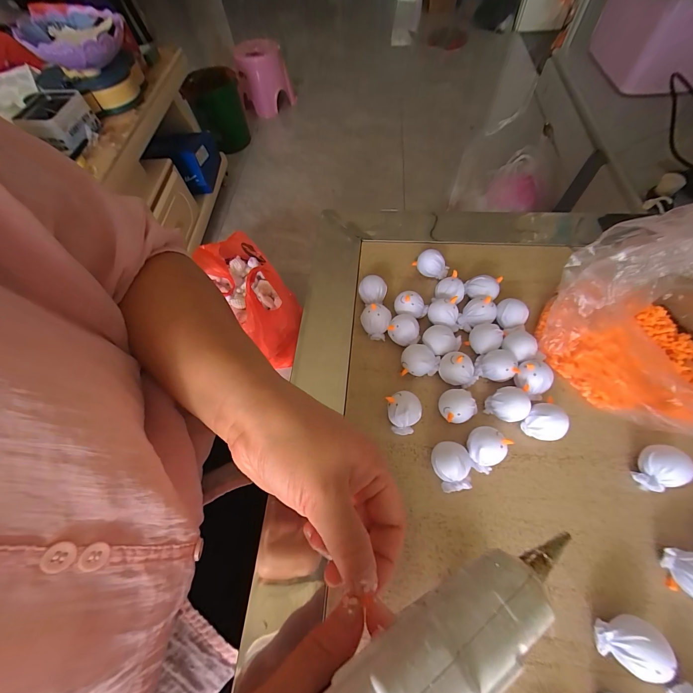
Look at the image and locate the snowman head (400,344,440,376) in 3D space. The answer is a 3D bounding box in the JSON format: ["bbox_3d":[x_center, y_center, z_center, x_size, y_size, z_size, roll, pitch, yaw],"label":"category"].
[{"bbox_3d":[0.061,0.013,0.250,0.031,0.025,0.022,1,63,5],"label":"snowman head"}]

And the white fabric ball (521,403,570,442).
[{"bbox_3d":[0.143,0.056,0.222,0.023,0.026,0.025,-2,63,3],"label":"white fabric ball"}]

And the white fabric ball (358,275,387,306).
[{"bbox_3d":[0.024,-0.049,0.285,0.024,0.023,0.026,-2,63,3],"label":"white fabric ball"}]

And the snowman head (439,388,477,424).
[{"bbox_3d":[0.082,0.047,0.233,0.024,0.023,0.024,-2,63,3],"label":"snowman head"}]

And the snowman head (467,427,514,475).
[{"bbox_3d":[0.098,0.073,0.217,0.026,0.025,0.026,-35,66,-13],"label":"snowman head"}]

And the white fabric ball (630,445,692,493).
[{"bbox_3d":[0.210,0.081,0.205,0.023,0.027,0.026,-12,63,-2],"label":"white fabric ball"}]

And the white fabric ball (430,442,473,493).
[{"bbox_3d":[0.073,0.084,0.214,0.023,0.025,0.030,-16,63,-4],"label":"white fabric ball"}]

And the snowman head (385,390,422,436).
[{"bbox_3d":[0.044,0.051,0.232,0.024,0.026,0.028,-7,63,0],"label":"snowman head"}]

